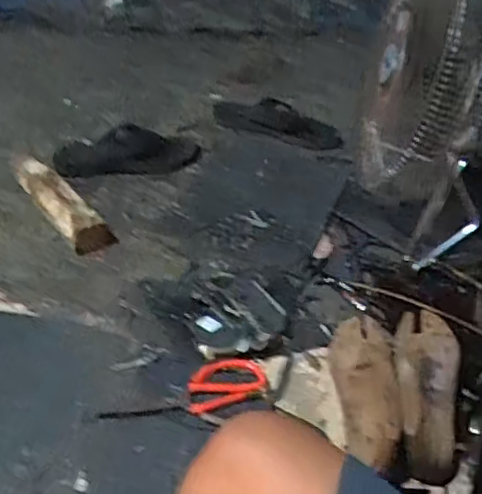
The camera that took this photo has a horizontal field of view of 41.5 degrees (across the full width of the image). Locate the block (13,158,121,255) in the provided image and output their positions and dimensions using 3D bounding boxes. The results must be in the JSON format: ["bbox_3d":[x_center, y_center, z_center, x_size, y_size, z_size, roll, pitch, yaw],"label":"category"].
[{"bbox_3d":[-0.310,-0.082,1.058,0.070,0.050,0.289,-23,46,-34],"label":"block"}]

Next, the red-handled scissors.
[{"bbox_3d":[-0.059,0.175,0.750,0.199,0.008,0.060,-16,42,-28],"label":"red-handled scissors"}]

